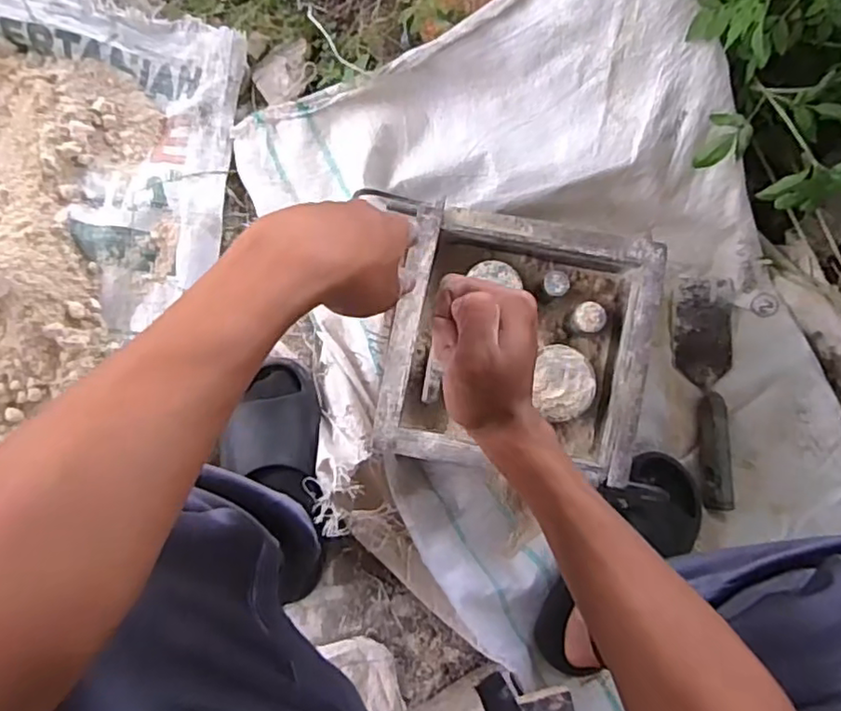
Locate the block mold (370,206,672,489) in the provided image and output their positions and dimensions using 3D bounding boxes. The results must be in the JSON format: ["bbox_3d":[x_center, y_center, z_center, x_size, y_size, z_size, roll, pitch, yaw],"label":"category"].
[{"bbox_3d":[0.101,-0.013,0.641,0.237,0.079,0.231,12,82,-5],"label":"block mold"}]

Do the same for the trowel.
[{"bbox_3d":[0.341,0.040,0.750,0.069,0.030,0.265,3,83,-6],"label":"trowel"}]

